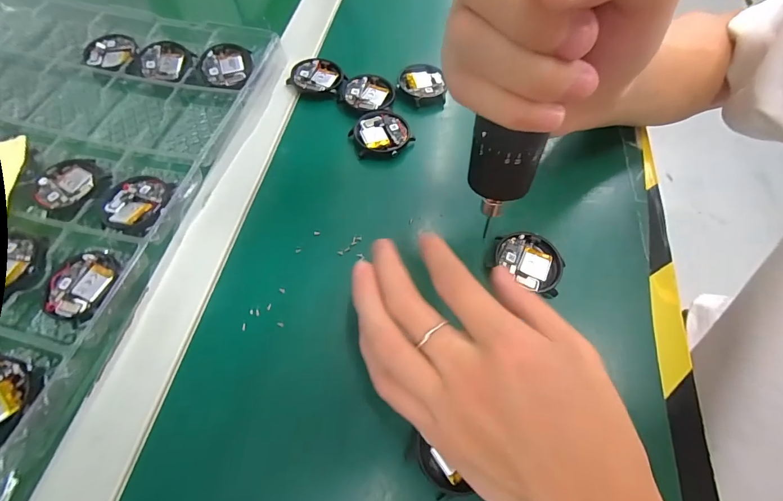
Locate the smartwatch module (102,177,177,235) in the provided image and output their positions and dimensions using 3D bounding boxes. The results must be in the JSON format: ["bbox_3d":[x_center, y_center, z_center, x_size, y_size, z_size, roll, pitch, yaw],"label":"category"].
[{"bbox_3d":[-0.177,-0.033,0.251,0.043,0.011,0.045,7,62,2],"label":"smartwatch module"}]

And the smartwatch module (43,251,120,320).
[{"bbox_3d":[-0.190,0.021,0.224,0.040,0.009,0.043,7,62,1],"label":"smartwatch module"}]

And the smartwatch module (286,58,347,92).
[{"bbox_3d":[-0.066,-0.153,0.321,0.046,0.006,0.040,11,62,4],"label":"smartwatch module"}]

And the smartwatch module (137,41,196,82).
[{"bbox_3d":[-0.197,-0.166,0.319,0.050,0.013,0.038,5,62,0],"label":"smartwatch module"}]

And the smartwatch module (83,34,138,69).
[{"bbox_3d":[-0.254,-0.179,0.329,0.043,0.009,0.044,-10,63,-8],"label":"smartwatch module"}]

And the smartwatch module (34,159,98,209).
[{"bbox_3d":[-0.236,-0.048,0.264,0.038,0.007,0.043,-19,64,-12],"label":"smartwatch module"}]

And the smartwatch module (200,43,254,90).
[{"bbox_3d":[-0.142,-0.158,0.315,0.042,0.016,0.045,-13,63,-9],"label":"smartwatch module"}]

